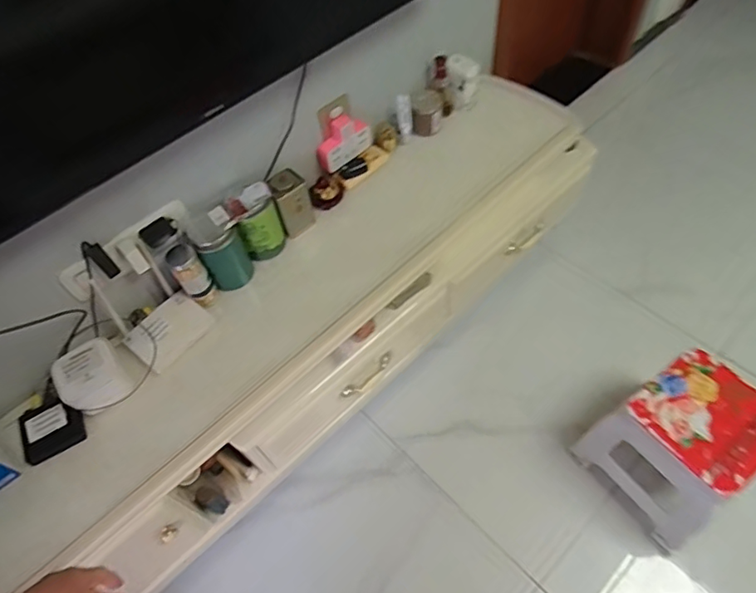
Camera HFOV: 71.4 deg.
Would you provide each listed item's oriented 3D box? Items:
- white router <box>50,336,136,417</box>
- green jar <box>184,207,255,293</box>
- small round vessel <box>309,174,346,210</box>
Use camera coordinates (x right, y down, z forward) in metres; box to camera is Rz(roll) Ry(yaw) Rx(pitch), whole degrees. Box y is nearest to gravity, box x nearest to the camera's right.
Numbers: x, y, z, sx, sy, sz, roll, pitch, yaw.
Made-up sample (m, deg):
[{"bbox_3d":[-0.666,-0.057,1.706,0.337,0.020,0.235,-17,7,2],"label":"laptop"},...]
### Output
[{"bbox_3d":[-0.526,0.148,0.968,0.108,0.048,0.119,-31,58,-14],"label":"white router"},{"bbox_3d":[-0.322,-0.094,1.086,0.089,0.154,0.075,-32,59,-14],"label":"green jar"},{"bbox_3d":[-0.120,-0.248,1.237,0.080,0.049,0.065,-12,56,-2],"label":"small round vessel"}]

